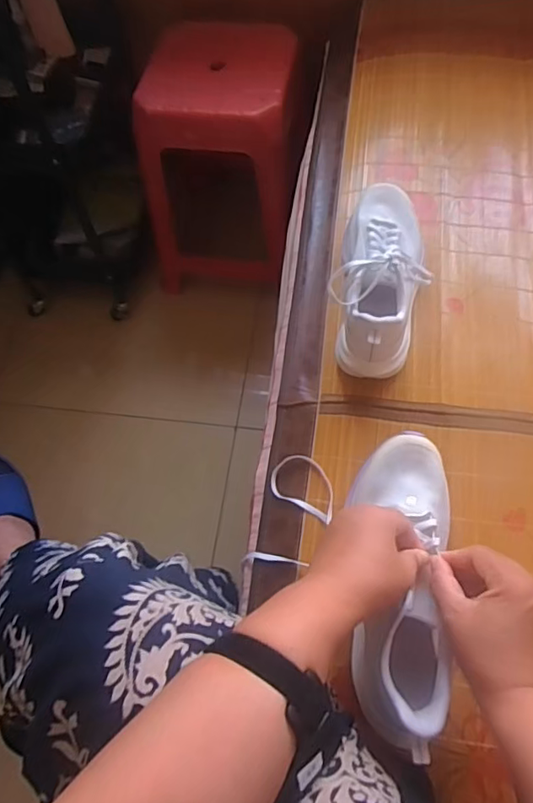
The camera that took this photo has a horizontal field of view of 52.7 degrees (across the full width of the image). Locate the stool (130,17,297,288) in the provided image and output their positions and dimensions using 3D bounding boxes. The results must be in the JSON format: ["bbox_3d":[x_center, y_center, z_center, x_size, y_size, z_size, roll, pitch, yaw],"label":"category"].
[{"bbox_3d":[-0.088,-0.510,1.168,0.304,0.403,0.385,6,65,7],"label":"stool"}]

